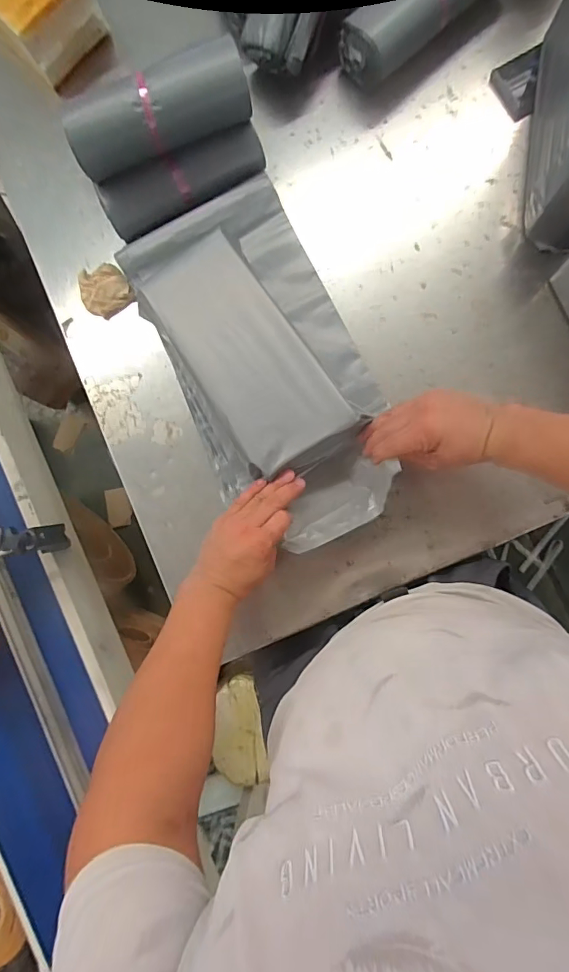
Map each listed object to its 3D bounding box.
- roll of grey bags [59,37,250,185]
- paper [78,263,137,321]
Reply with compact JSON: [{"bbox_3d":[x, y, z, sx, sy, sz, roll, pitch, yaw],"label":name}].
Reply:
[{"bbox_3d":[-0.165,-0.482,0.596,0.240,0.072,0.066,-21,83,3],"label":"roll of grey bags"},{"bbox_3d":[-0.274,-0.299,0.704,0.074,0.023,0.080,-35,82,1],"label":"paper"}]

